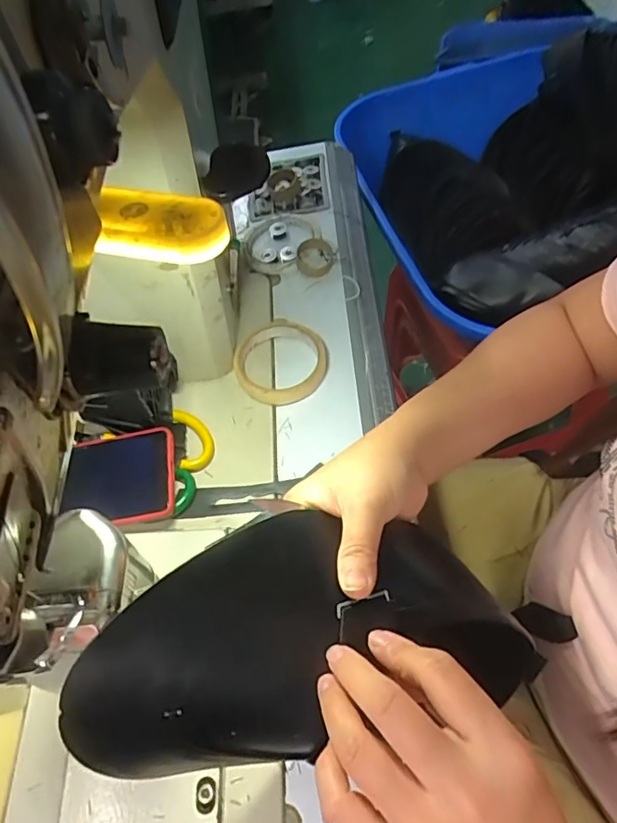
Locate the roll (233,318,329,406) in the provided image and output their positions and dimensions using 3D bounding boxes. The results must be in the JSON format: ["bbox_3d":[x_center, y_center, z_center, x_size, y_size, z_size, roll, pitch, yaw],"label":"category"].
[{"bbox_3d":[-0.030,-0.050,0.528,0.089,0.023,0.094,-4,57,7],"label":"roll"}]

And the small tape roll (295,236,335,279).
[{"bbox_3d":[0.007,-0.176,0.602,0.042,0.017,0.048,-6,57,6],"label":"small tape roll"}]

